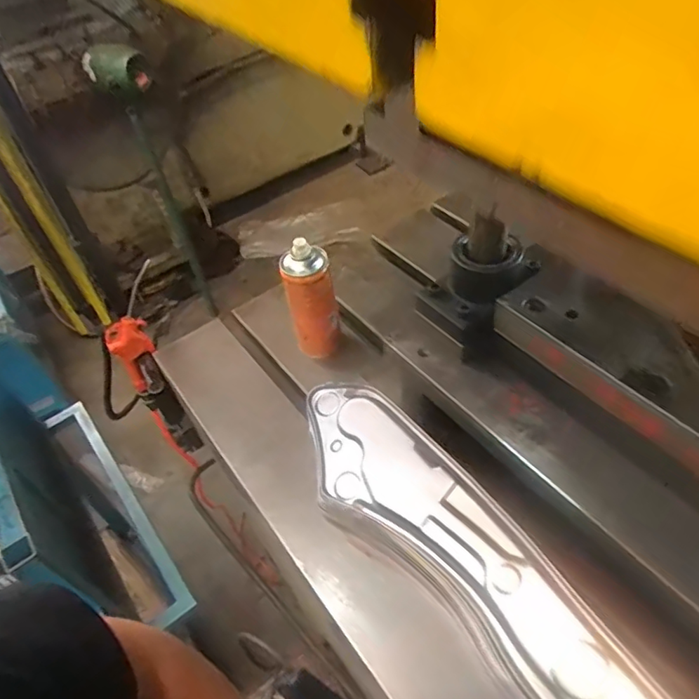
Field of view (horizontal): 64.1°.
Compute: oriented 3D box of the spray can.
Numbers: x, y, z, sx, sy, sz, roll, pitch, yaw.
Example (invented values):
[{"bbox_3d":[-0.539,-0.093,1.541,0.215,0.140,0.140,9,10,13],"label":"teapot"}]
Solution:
[{"bbox_3d":[-0.051,-0.056,0.765,0.068,0.190,0.058,-8,48,-1],"label":"spray can"}]

